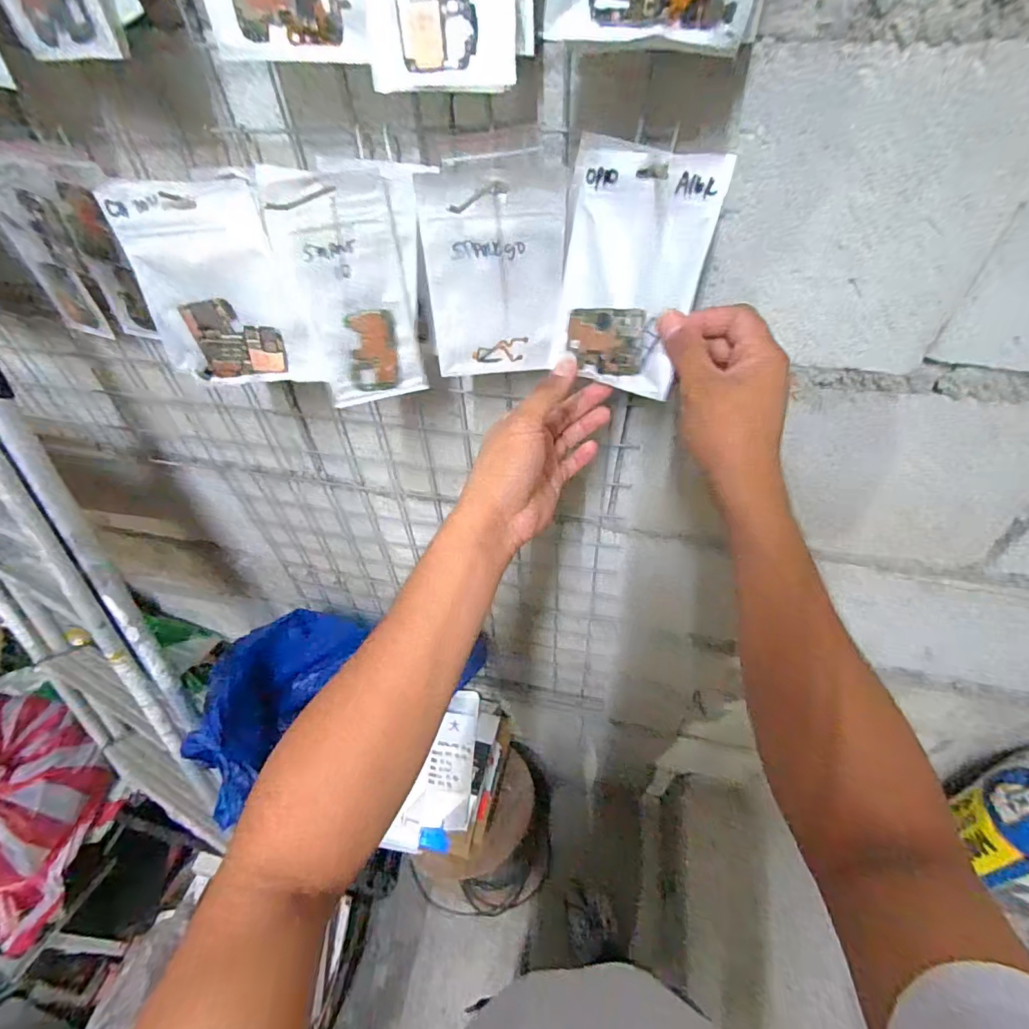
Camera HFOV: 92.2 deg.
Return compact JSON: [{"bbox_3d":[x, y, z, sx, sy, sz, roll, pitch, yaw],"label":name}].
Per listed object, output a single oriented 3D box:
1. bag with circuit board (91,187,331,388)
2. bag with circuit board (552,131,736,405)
[{"bbox_3d":[-0.233,-0.175,0.398,0.135,0.148,0.024,-1,40,-1],"label":"bag with circuit board"},{"bbox_3d":[0.082,-0.174,0.363,0.106,0.154,0.007,25,31,28],"label":"bag with circuit board"}]

